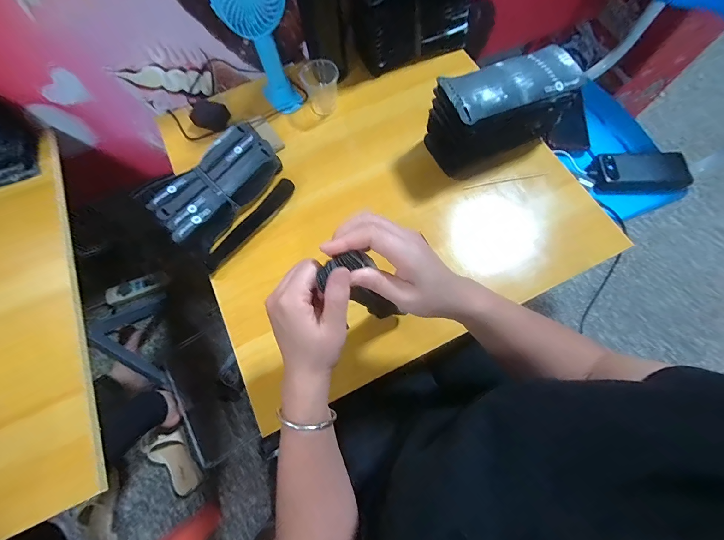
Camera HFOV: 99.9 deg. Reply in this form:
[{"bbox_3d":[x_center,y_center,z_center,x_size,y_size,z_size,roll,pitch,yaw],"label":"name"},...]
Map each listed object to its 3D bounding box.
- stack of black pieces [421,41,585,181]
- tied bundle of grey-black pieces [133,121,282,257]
[{"bbox_3d":[0.211,-0.249,0.454,0.206,0.090,0.089,-25,72,-6],"label":"stack of black pieces"},{"bbox_3d":[-0.228,-0.137,0.489,0.136,0.041,0.210,40,78,14],"label":"tied bundle of grey-black pieces"}]

